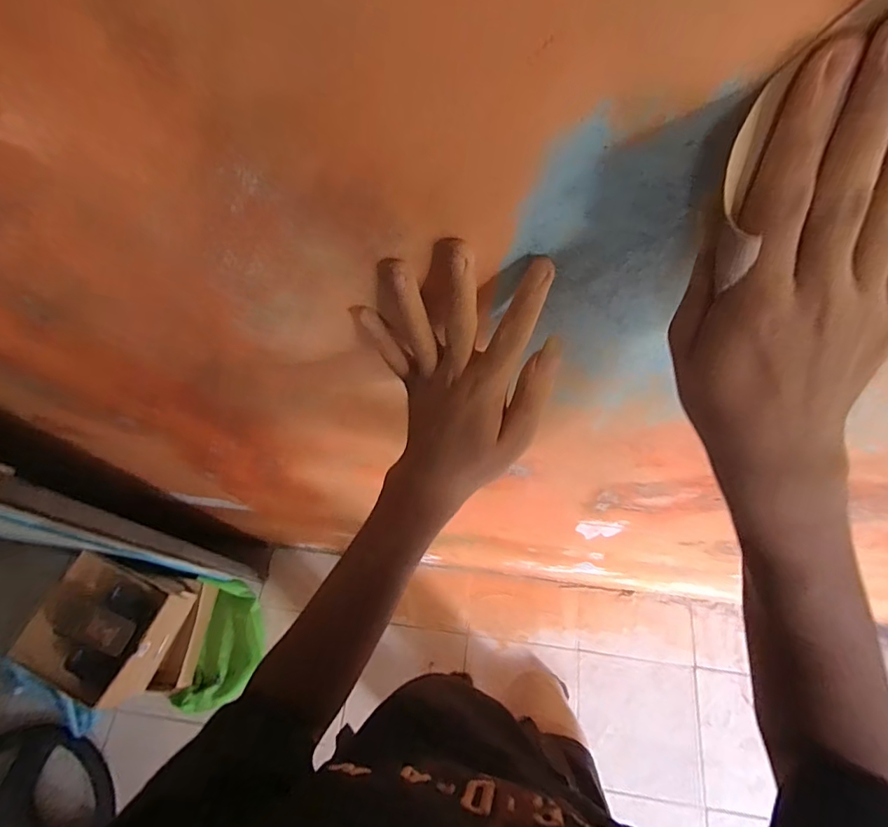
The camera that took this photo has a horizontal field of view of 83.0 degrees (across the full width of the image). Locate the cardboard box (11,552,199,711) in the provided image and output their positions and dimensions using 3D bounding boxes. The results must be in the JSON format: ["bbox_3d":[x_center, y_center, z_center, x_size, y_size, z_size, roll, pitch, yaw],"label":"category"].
[{"bbox_3d":[-0.794,0.501,1.187,0.242,0.224,0.292,21,63,11],"label":"cardboard box"}]

